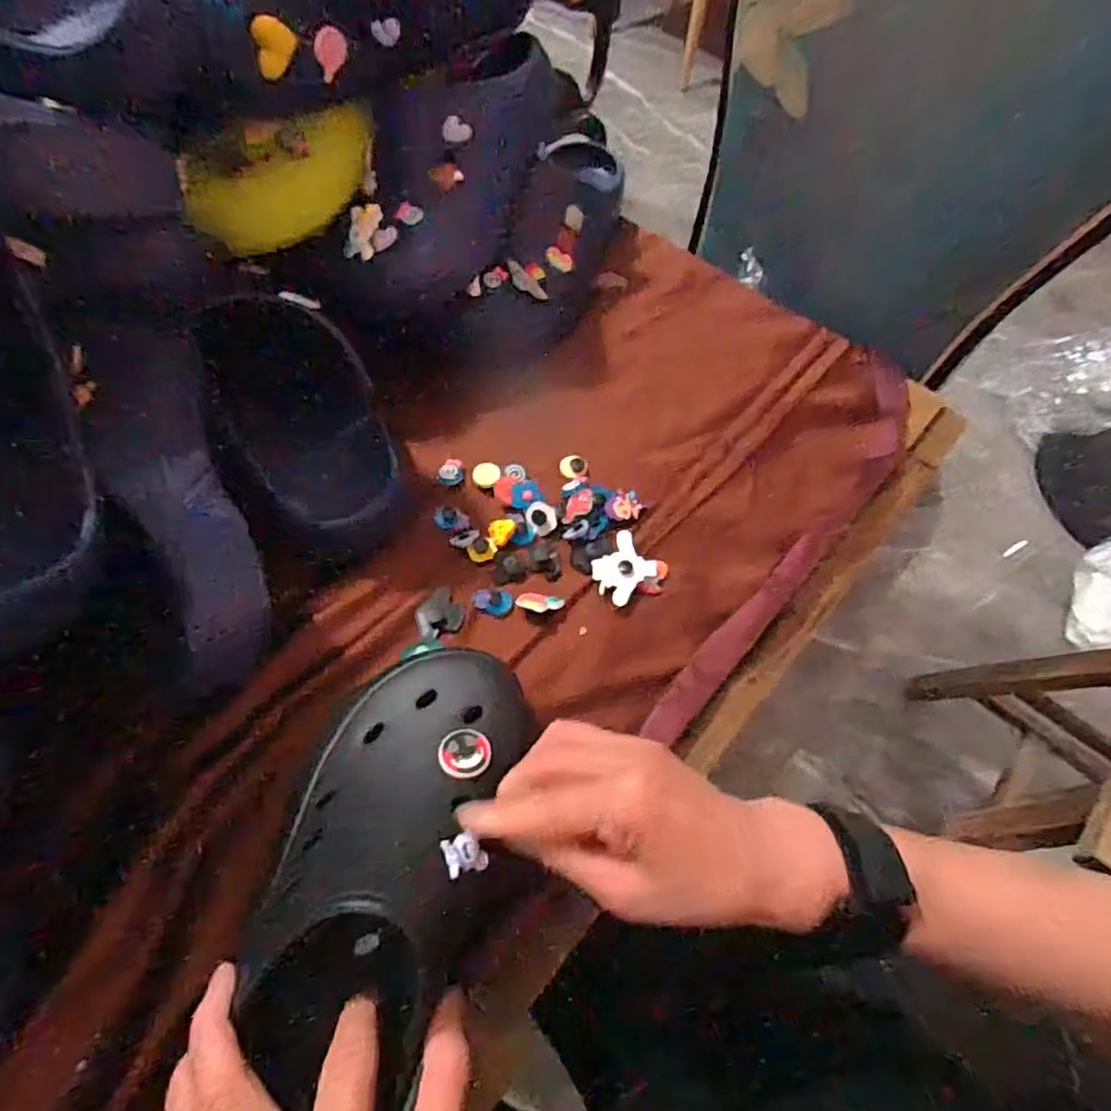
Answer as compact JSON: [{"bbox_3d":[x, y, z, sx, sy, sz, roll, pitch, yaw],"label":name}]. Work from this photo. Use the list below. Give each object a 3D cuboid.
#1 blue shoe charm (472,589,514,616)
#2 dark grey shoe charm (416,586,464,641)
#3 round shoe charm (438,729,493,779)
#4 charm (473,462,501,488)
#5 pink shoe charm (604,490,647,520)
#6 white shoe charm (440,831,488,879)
[{"bbox_3d":[-0.043,0.031,0.444,0.026,0.006,0.018,9,60,1],"label":"blue shoe charm"},{"bbox_3d":[-0.078,0.038,0.436,0.031,0.004,0.033,-23,65,-17],"label":"dark grey shoe charm"},{"bbox_3d":[-0.046,0.100,0.329,0.026,0.011,0.026,6,48,-7],"label":"round shoe charm"},{"bbox_3d":[-0.052,-0.061,0.493,0.019,0.005,0.021,28,62,11],"label":"charm"},{"bbox_3d":[0.051,-0.036,0.485,0.029,0.005,0.020,-16,63,-13],"label":"pink shoe charm"},{"bbox_3d":[-0.041,0.135,0.296,0.025,0.011,0.016,10,60,-50],"label":"white shoe charm"}]

